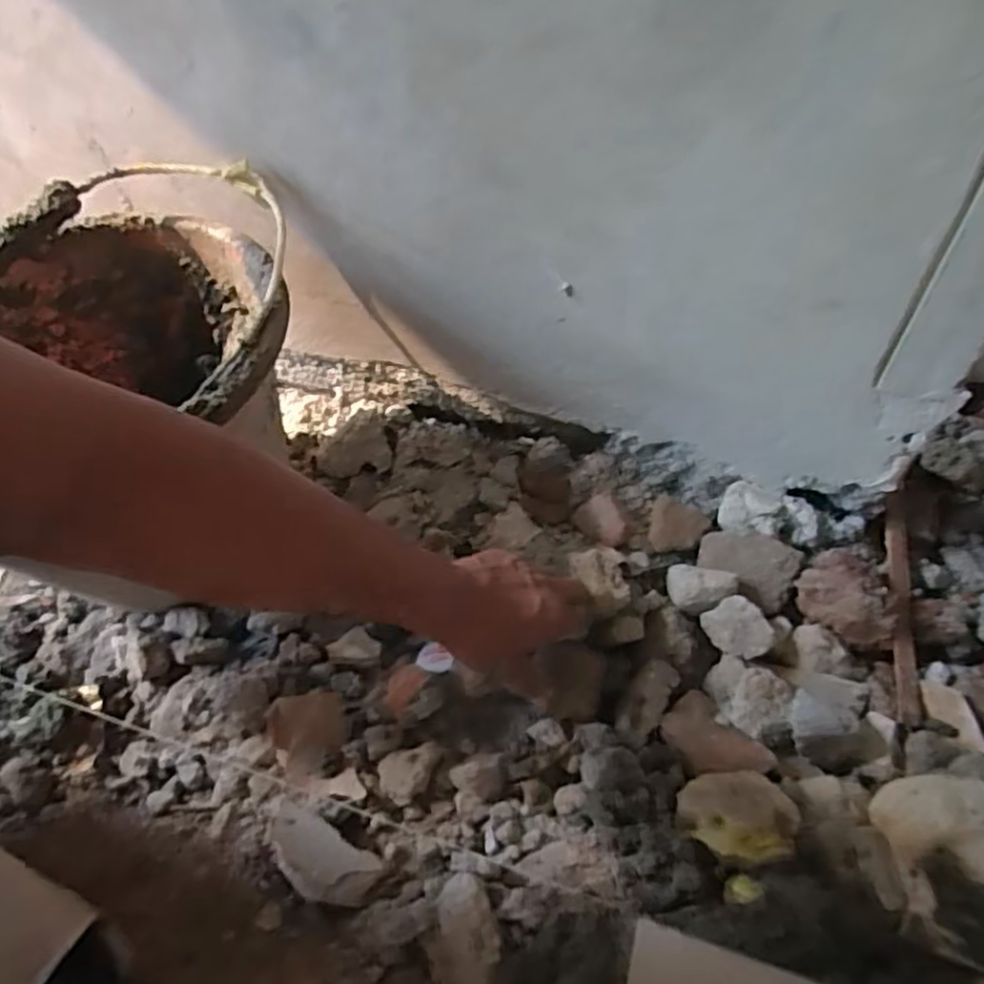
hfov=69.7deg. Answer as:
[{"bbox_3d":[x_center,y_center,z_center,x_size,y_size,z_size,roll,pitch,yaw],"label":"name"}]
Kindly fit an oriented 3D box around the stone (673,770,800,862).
[{"bbox_3d":[0.154,0.205,0.447,0.071,0.018,0.051,2,49,3],"label":"stone"}]

